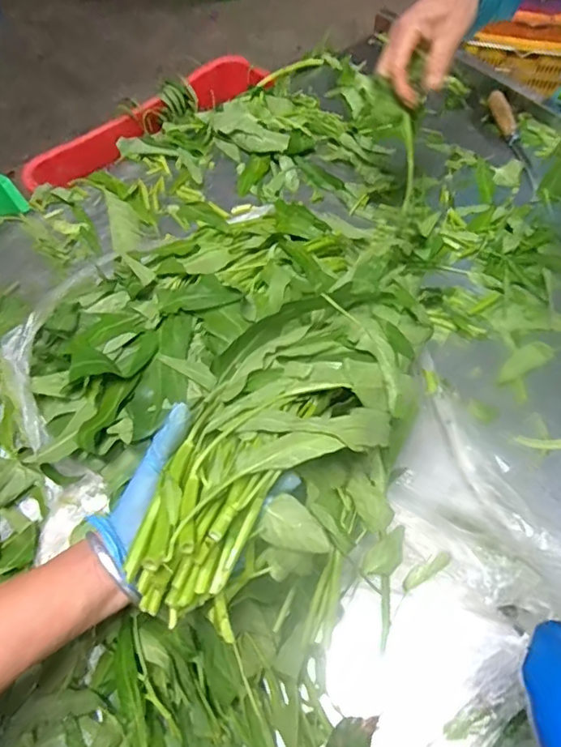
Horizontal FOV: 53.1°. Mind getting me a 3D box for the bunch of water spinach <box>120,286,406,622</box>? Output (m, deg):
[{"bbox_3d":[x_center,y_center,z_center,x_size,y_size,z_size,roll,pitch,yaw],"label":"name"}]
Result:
[{"bbox_3d":[-0.001,0.035,0.437,0.151,0.070,0.308,26,53,17],"label":"bunch of water spinach"}]

